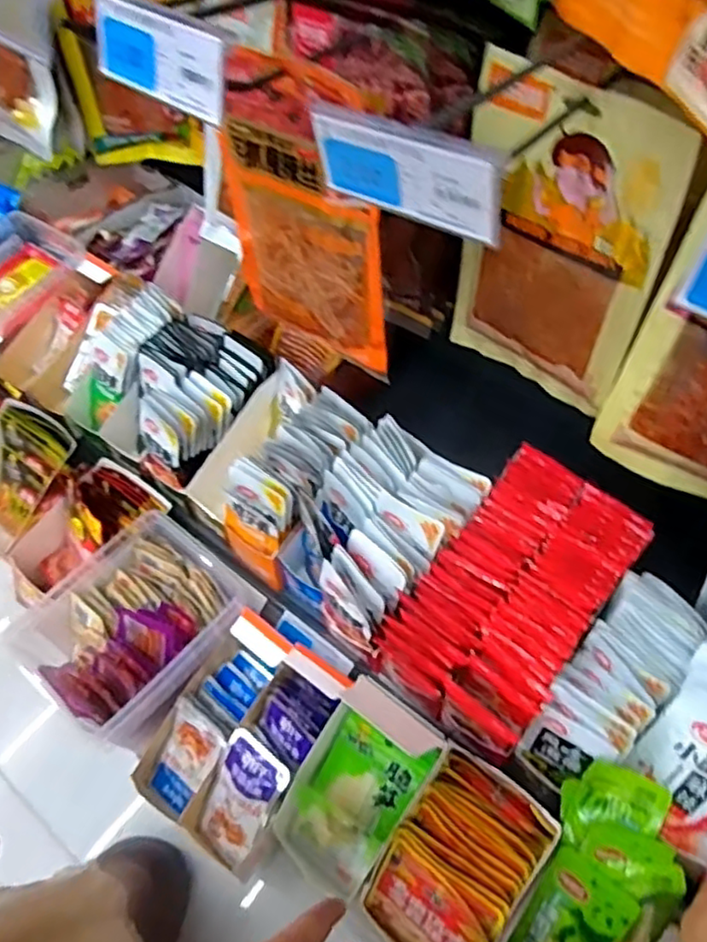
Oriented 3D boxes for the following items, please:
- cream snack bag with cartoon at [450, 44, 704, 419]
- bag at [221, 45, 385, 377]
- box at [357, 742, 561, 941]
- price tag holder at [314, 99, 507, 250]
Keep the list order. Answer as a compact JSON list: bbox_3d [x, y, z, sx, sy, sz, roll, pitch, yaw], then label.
[{"bbox_3d":[0.149,-0.161,0.504,0.016,0.244,0.163,-38,62,-21],"label":"cream snack bag with cartoon"},{"bbox_3d":[-0.038,-0.182,0.484,0.132,0.213,0.025,35,64,23],"label":"bag"},{"bbox_3d":[0.082,0.326,0.543,0.104,0.122,0.141,29,61,20],"label":"box"},{"bbox_3d":[0.024,-0.133,0.295,0.096,0.042,0.007,31,62,21],"label":"price tag holder"}]

